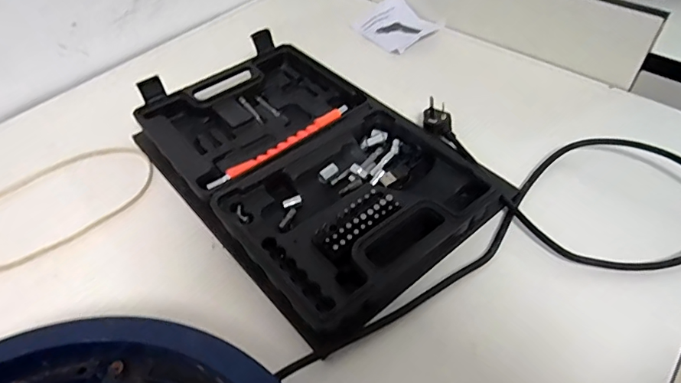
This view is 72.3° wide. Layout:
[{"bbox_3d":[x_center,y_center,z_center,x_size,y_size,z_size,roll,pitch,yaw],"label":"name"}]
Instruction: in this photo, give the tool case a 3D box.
[{"bbox_3d":[-0.029,-0.045,0.480,0.257,0.042,0.360,-32,55,-24],"label":"tool case"}]

